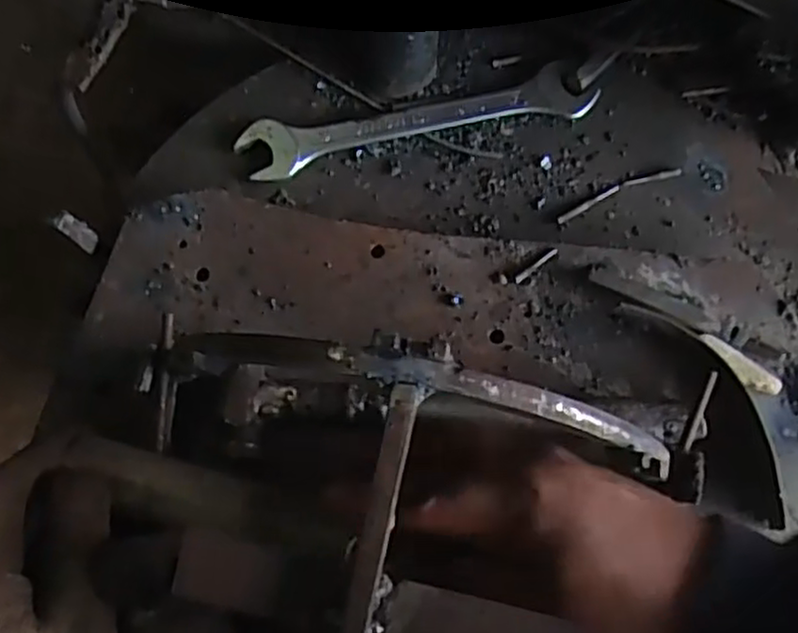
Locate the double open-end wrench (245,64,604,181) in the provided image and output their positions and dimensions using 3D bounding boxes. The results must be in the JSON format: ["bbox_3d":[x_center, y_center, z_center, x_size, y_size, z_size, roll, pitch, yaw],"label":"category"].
[{"bbox_3d":[0.012,-0.116,0.430,0.208,0.013,0.036,-10,75,-4],"label":"double open-end wrench"}]

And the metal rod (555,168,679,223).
[{"bbox_3d":[0.129,-0.073,0.424,0.079,0.004,0.009,-22,76,-7],"label":"metal rod"}]

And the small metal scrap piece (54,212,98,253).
[{"bbox_3d":[-0.170,-0.045,0.383,0.005,0.041,0.012,39,77,9],"label":"small metal scrap piece"}]

